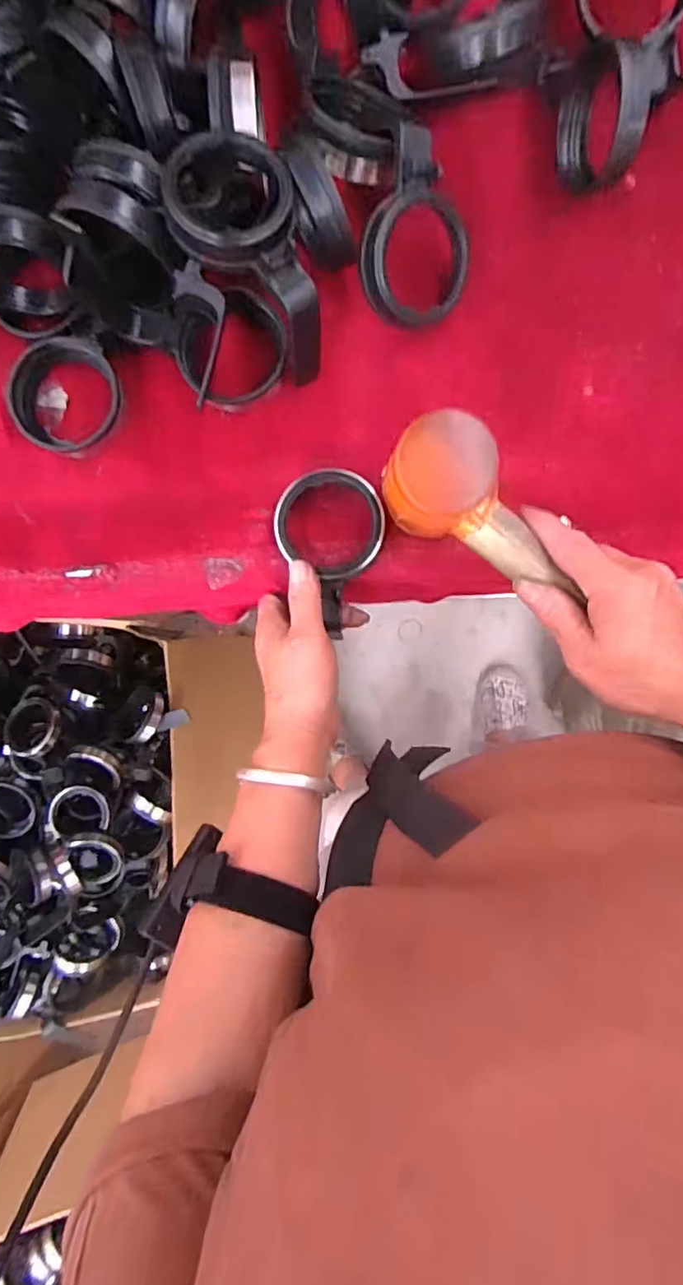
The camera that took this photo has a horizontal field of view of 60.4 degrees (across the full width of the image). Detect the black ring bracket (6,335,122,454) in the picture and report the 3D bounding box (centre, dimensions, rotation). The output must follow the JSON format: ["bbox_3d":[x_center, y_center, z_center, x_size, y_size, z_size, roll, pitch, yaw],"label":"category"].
[{"bbox_3d":[-0.178,-0.160,0.381,0.071,0.021,0.067,-14,104,7],"label":"black ring bracket"}]

